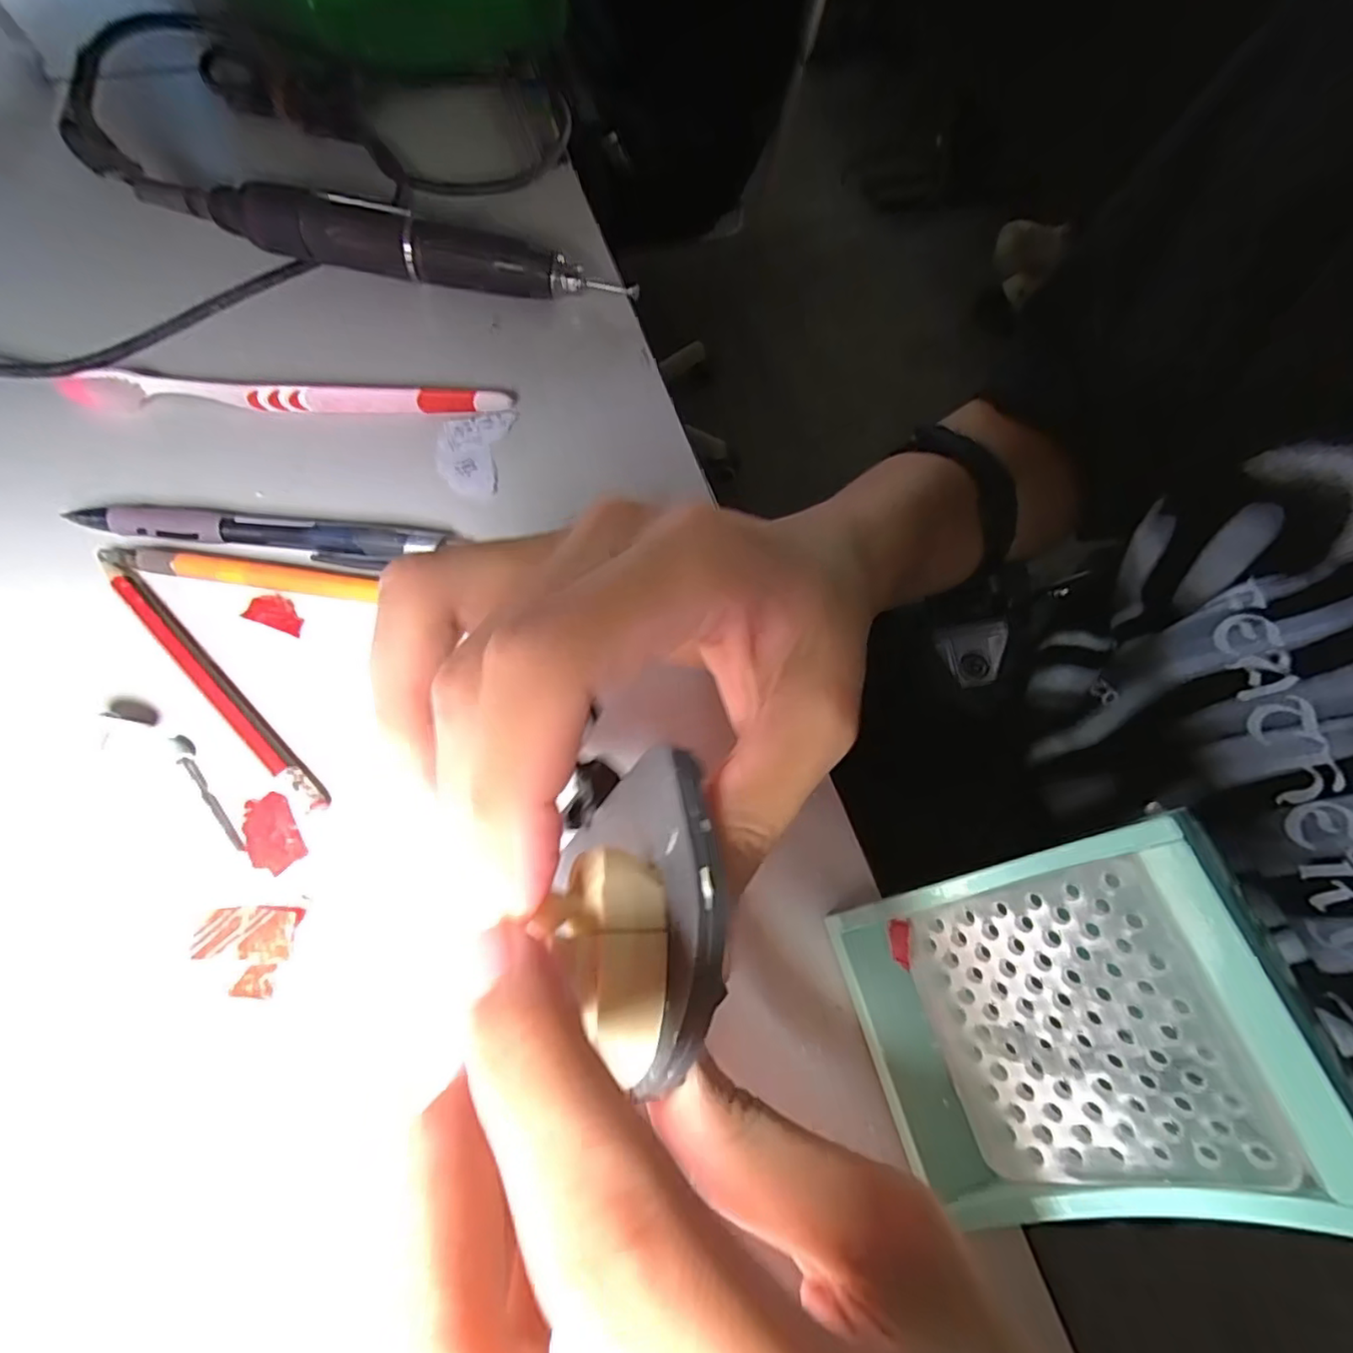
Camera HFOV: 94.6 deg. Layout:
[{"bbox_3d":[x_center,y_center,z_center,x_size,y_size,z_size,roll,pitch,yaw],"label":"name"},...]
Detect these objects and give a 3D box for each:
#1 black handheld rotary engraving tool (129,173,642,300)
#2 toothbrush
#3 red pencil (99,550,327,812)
[{"bbox_3d":[-0.131,-0.192,0.282,0.216,0.030,0.022,12,66,2],"label":"black handheld rotary engraving tool"},{"bbox_3d":[-0.156,-0.115,0.255,0.172,0.011,0.012,-1,65,-4],"label":"toothbrush"},{"bbox_3d":[-0.158,-0.001,0.207,0.130,0.007,0.008,41,70,14],"label":"red pencil"}]

